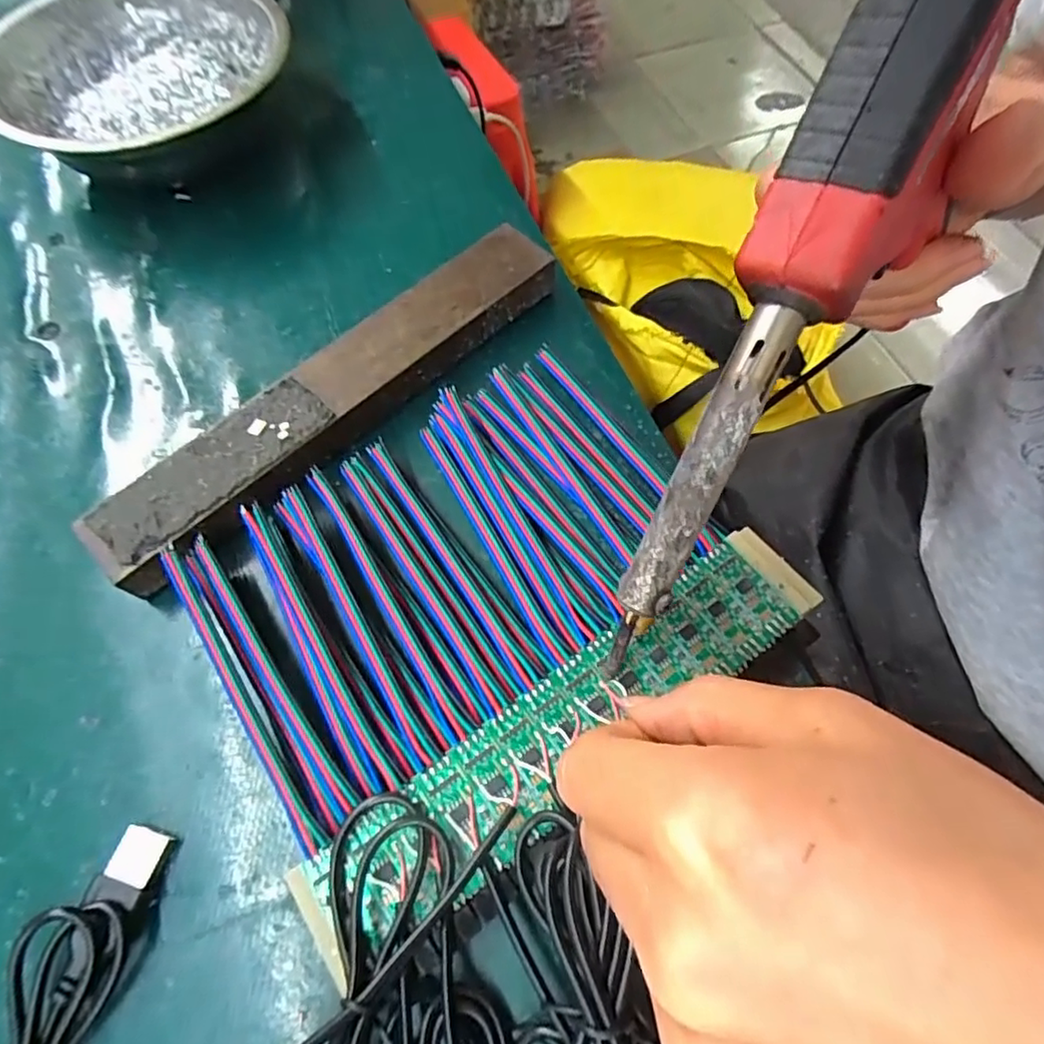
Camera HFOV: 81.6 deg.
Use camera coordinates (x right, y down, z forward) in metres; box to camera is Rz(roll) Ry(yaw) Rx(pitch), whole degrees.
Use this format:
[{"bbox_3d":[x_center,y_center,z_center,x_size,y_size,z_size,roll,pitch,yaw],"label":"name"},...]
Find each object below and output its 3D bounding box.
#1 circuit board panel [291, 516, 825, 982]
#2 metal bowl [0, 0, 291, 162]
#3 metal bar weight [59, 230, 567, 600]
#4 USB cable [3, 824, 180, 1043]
[{"bbox_3d":[0.015,0.057,0.173,0.168,0.009,0.031,-33,69,-13],"label":"circuit board panel"},{"bbox_3d":[-0.170,-0.199,0.277,0.125,0.042,0.127,0,66,0],"label":"metal bowl"},{"bbox_3d":[-0.063,-0.046,0.218,0.031,0.019,0.182,42,72,17],"label":"metal bar weight"},{"bbox_3d":[-0.109,0.151,0.133,0.038,0.014,0.145,-5,66,-2],"label":"USB cable"}]

